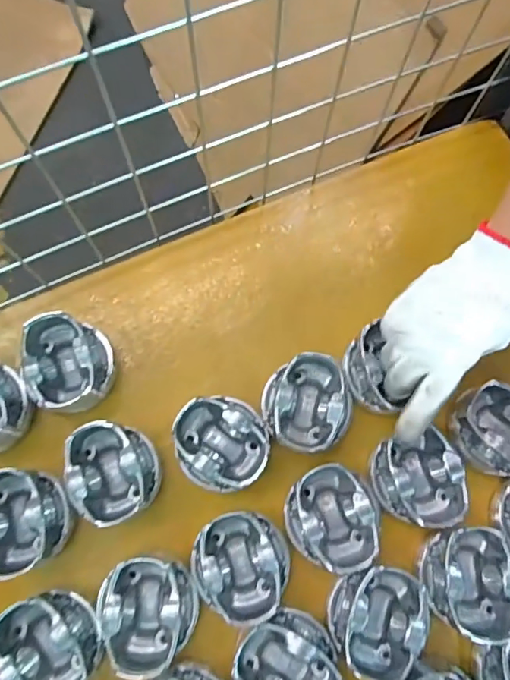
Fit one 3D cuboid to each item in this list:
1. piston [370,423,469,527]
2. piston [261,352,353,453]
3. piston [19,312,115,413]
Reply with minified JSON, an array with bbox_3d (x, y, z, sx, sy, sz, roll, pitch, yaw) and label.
[{"bbox_3d":[0.135,0.119,0.434,0.067,0.041,0.073,0,75,-1],"label":"piston"},{"bbox_3d":[0.045,0.056,0.452,0.076,0.039,0.080,0,75,-1],"label":"piston"},{"bbox_3d":[-0.170,0.023,0.466,0.075,0.048,0.082,15,75,3],"label":"piston"}]

